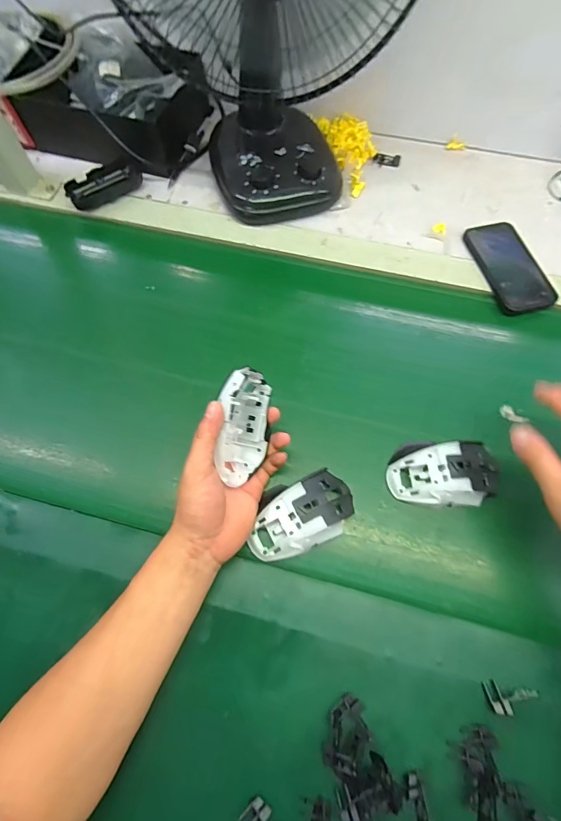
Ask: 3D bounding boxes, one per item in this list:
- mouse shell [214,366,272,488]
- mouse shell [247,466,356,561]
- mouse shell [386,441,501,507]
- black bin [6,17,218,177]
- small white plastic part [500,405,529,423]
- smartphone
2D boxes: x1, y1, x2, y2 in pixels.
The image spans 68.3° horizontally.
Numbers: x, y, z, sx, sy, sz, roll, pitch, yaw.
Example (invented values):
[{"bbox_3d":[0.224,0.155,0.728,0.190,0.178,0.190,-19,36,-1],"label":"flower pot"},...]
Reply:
[{"bbox_3d":[-0.044,0.014,0.418,0.028,0.067,0.111,9,92,35],"label":"mouse shell"},{"bbox_3d":[0.021,0.109,0.433,0.115,0.031,0.067,-21,68,-7],"label":"mouse shell"},{"bbox_3d":[0.180,0.068,0.450,0.118,0.029,0.067,-2,67,0],"label":"mouse shell"},{"bbox_3d":[-0.263,-0.483,0.642,0.248,0.095,0.187,19,69,9],"label":"black bin"},{"bbox_3d":[0.279,0.007,0.494,0.032,0.006,0.015,38,73,16],"label":"small white plastic part"},{"bbox_3d":[0.309,-0.199,0.564,0.071,0.015,0.149,-12,67,-4],"label":"smartphone"}]

